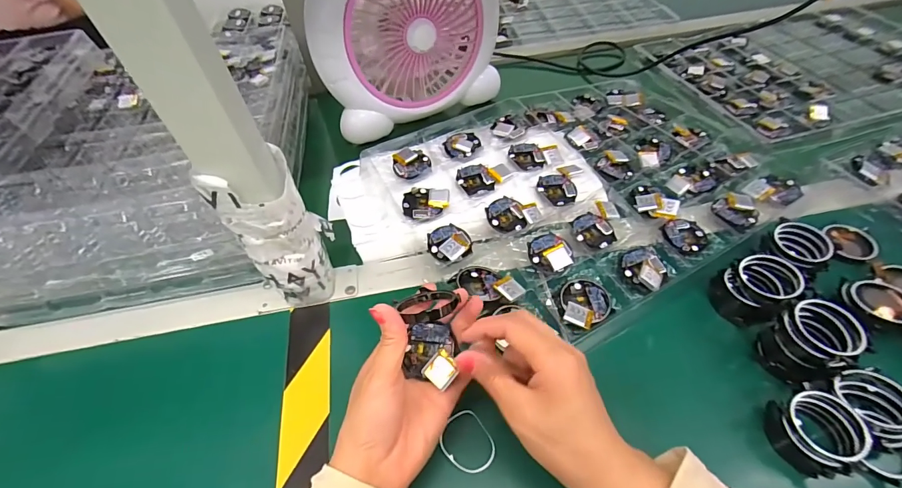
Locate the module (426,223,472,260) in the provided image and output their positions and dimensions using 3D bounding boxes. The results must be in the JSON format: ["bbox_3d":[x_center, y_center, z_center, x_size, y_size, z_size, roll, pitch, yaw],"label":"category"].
[{"bbox_3d":[-0.002,-0.001,0.402,0.042,0.010,0.041,-2,50,3],"label":"module"}]

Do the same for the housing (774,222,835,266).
[{"bbox_3d":[0.329,0.007,0.384,0.045,0.034,0.044,36,61,29],"label":"housing"}]

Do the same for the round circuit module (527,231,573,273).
[{"bbox_3d":[0.098,0.009,0.399,0.039,0.011,0.042,-2,50,3],"label":"round circuit module"}]

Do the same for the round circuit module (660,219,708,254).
[{"bbox_3d":[0.239,-0.010,0.408,0.043,0.004,0.040,-2,50,3],"label":"round circuit module"}]

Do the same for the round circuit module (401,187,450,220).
[{"bbox_3d":[-0.028,-0.043,0.427,0.049,0.013,0.038,3,50,7],"label":"round circuit module"}]

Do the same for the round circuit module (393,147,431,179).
[{"bbox_3d":[-0.046,-0.093,0.459,0.042,0.009,0.041,-2,50,3],"label":"round circuit module"}]

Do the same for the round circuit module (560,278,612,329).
[{"bbox_3d":[0.119,0.053,0.362,0.042,0.015,0.054,34,60,28],"label":"round circuit module"}]

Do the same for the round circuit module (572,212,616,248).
[{"bbox_3d":[0.146,-0.013,0.413,0.038,0.010,0.040,-2,50,3],"label":"round circuit module"}]

